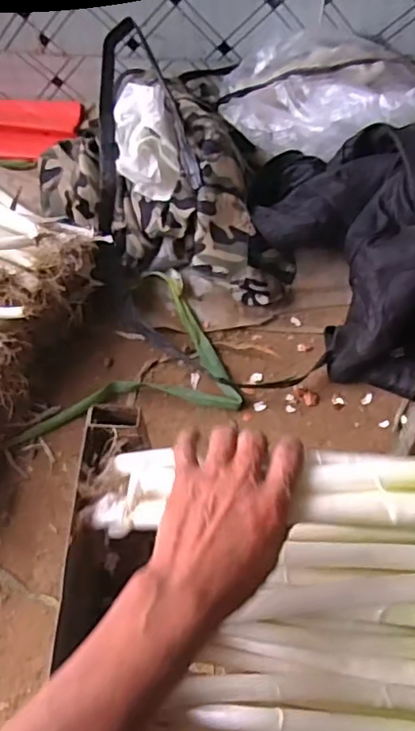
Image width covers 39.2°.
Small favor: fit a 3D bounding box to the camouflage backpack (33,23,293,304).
[{"bbox_3d":[-0.083,-0.297,0.934,0.356,0.214,0.449,-16,60,-8],"label":"camouflage backpack"}]

